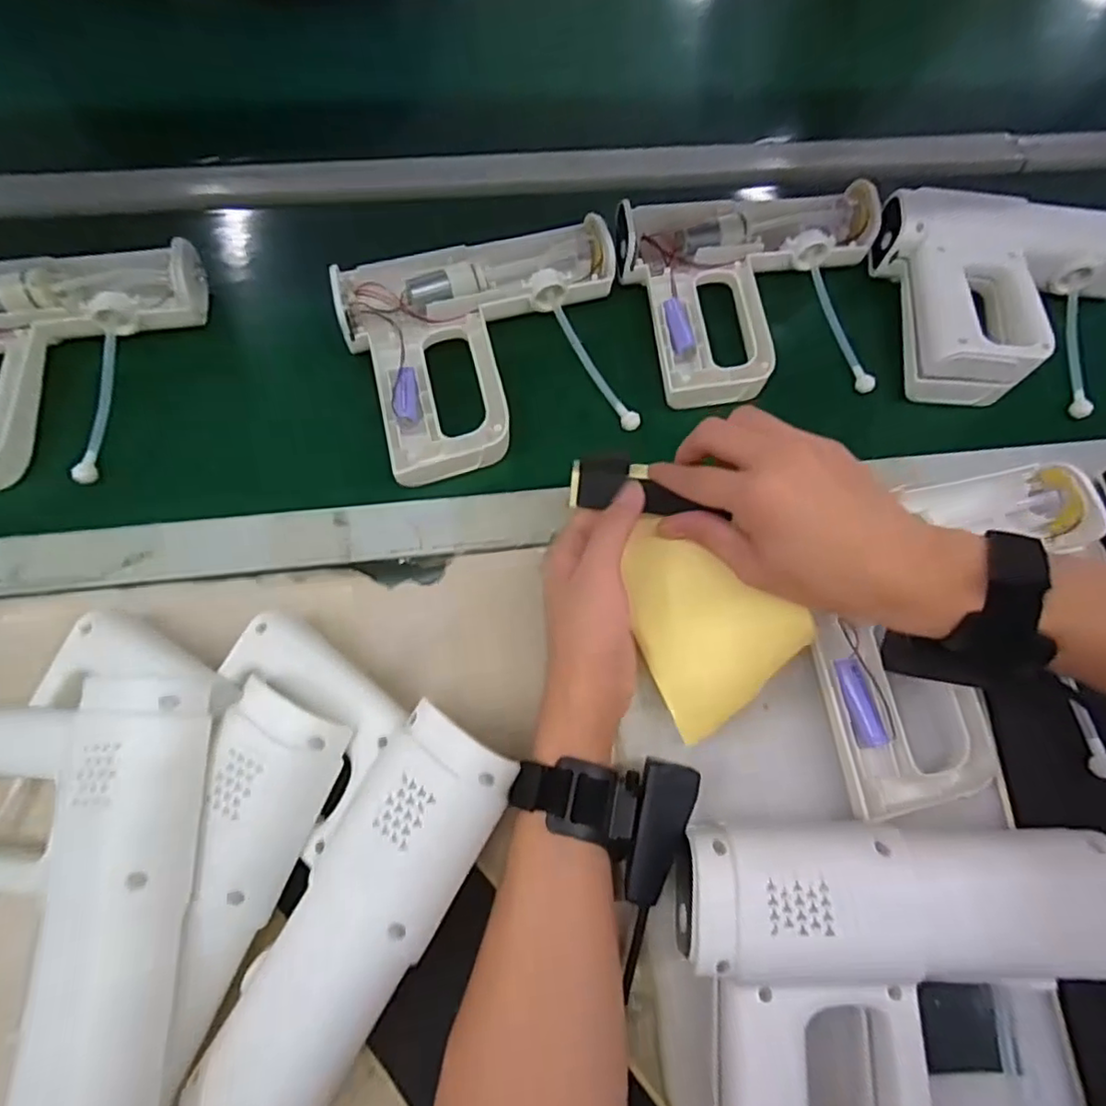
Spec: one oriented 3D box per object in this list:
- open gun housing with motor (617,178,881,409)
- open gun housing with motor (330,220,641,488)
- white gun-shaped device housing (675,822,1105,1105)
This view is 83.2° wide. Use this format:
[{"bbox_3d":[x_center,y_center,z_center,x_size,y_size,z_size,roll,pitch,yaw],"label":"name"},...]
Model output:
[{"bbox_3d":[0.169,-0.217,0.496,0.214,0.040,0.186,-13,68,-8],"label":"open gun housing with motor"},{"bbox_3d":[-0.042,-0.162,0.462,0.206,0.036,0.187,-16,68,-9],"label":"open gun housing with motor"},{"bbox_3d":[0.167,0.223,0.286,0.206,0.053,0.180,1,67,-2],"label":"white gun-shaped device housing"}]

